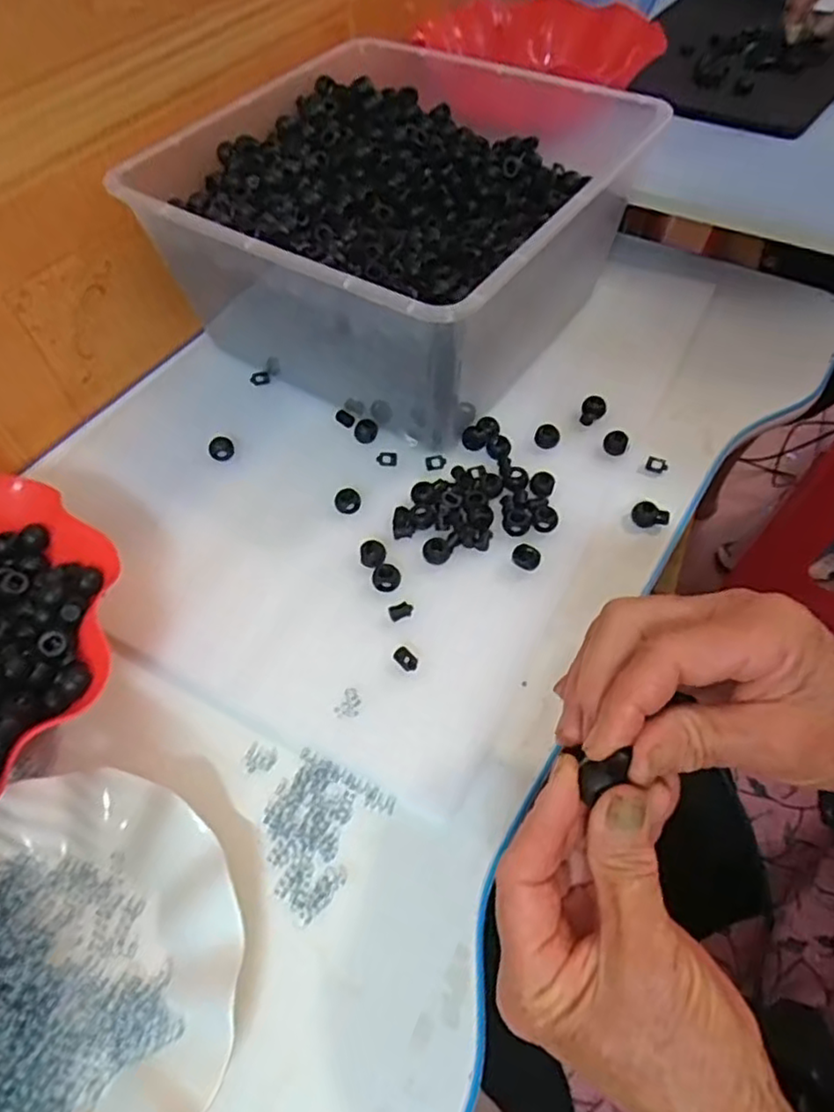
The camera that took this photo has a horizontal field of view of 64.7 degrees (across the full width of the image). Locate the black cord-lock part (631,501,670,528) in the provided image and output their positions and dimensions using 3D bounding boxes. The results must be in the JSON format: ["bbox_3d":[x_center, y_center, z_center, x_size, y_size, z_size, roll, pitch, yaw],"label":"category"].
[{"bbox_3d":[0.159,-0.027,0.451,0.024,0.011,0.017,27,61,19],"label":"black cord-lock part"}]

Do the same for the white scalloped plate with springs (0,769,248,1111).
[{"bbox_3d":[-0.172,0.198,0.301,0.179,0.022,0.177,-1,56,2],"label":"white scalloped plate with springs"}]

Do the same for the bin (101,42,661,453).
[{"bbox_3d":[0.001,-0.278,0.541,0.307,0.143,0.366,28,61,20],"label":"bin"}]

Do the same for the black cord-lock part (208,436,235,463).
[{"bbox_3d":[-0.146,-0.080,0.490,0.018,0.015,0.015,-18,57,-10],"label":"black cord-lock part"}]

